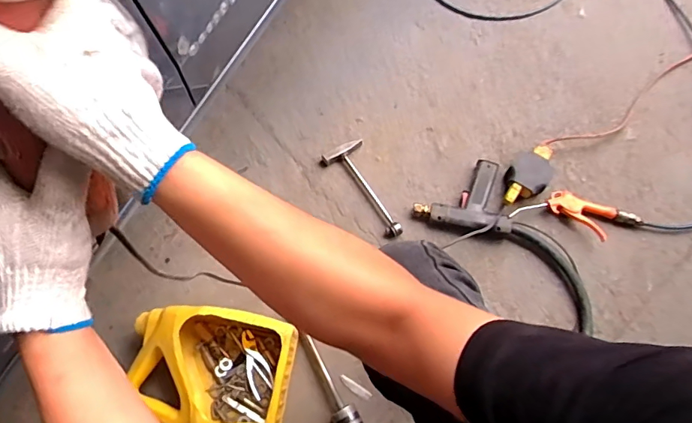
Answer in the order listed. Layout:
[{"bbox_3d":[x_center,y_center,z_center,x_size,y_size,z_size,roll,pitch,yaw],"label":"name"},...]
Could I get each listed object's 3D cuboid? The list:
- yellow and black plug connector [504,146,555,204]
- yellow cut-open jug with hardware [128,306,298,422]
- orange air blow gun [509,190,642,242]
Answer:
[{"bbox_3d":[0.391,-0.077,0.983,0.087,0.043,0.162,40,74,13],"label":"yellow and black plug connector"},{"bbox_3d":[-0.242,0.290,0.829,0.273,0.108,0.202,7,70,2],"label":"yellow cut-open jug with hardware"},{"bbox_3d":[0.482,-0.001,0.951,0.271,0.039,0.098,14,70,5],"label":"orange air blow gun"}]

